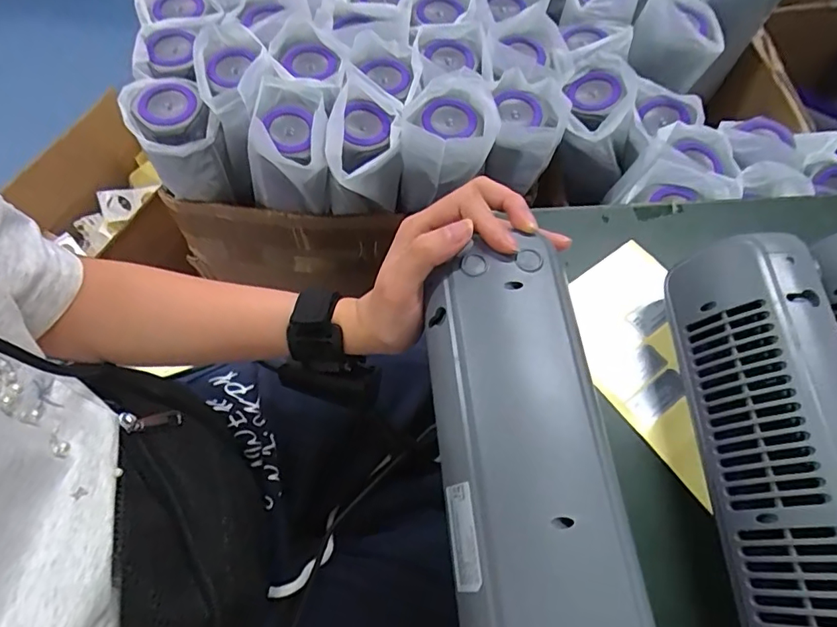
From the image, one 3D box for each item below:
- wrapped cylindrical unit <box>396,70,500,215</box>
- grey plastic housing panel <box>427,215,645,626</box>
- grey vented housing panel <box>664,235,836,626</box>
[{"bbox_3d":[0.036,-0.191,0.612,0.096,0.134,0.104,1,64,-2],"label":"wrapped cylindrical unit"},{"bbox_3d":[0.054,0.099,0.239,0.075,0.031,0.279,-3,64,-5],"label":"grey plastic housing panel"},{"bbox_3d":[0.191,0.107,0.271,0.062,0.082,0.309,1,64,-3],"label":"grey vented housing panel"}]

